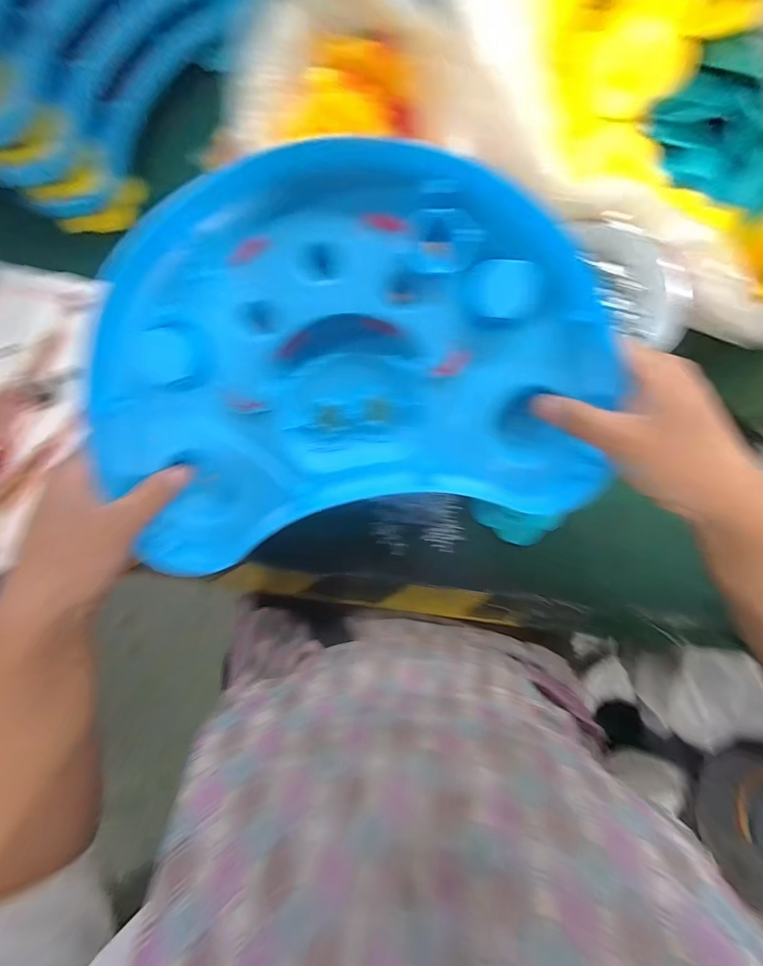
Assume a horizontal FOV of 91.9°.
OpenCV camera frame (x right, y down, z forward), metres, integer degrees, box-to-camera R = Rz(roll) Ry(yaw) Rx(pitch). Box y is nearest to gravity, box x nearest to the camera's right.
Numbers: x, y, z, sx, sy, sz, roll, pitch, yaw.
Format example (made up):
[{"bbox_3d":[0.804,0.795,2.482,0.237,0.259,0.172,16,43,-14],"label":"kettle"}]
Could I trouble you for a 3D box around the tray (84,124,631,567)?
[{"bbox_3d":[-0.010,-0.067,0.234,0.316,0.034,0.224,-5,114,-2],"label":"tray"}]

